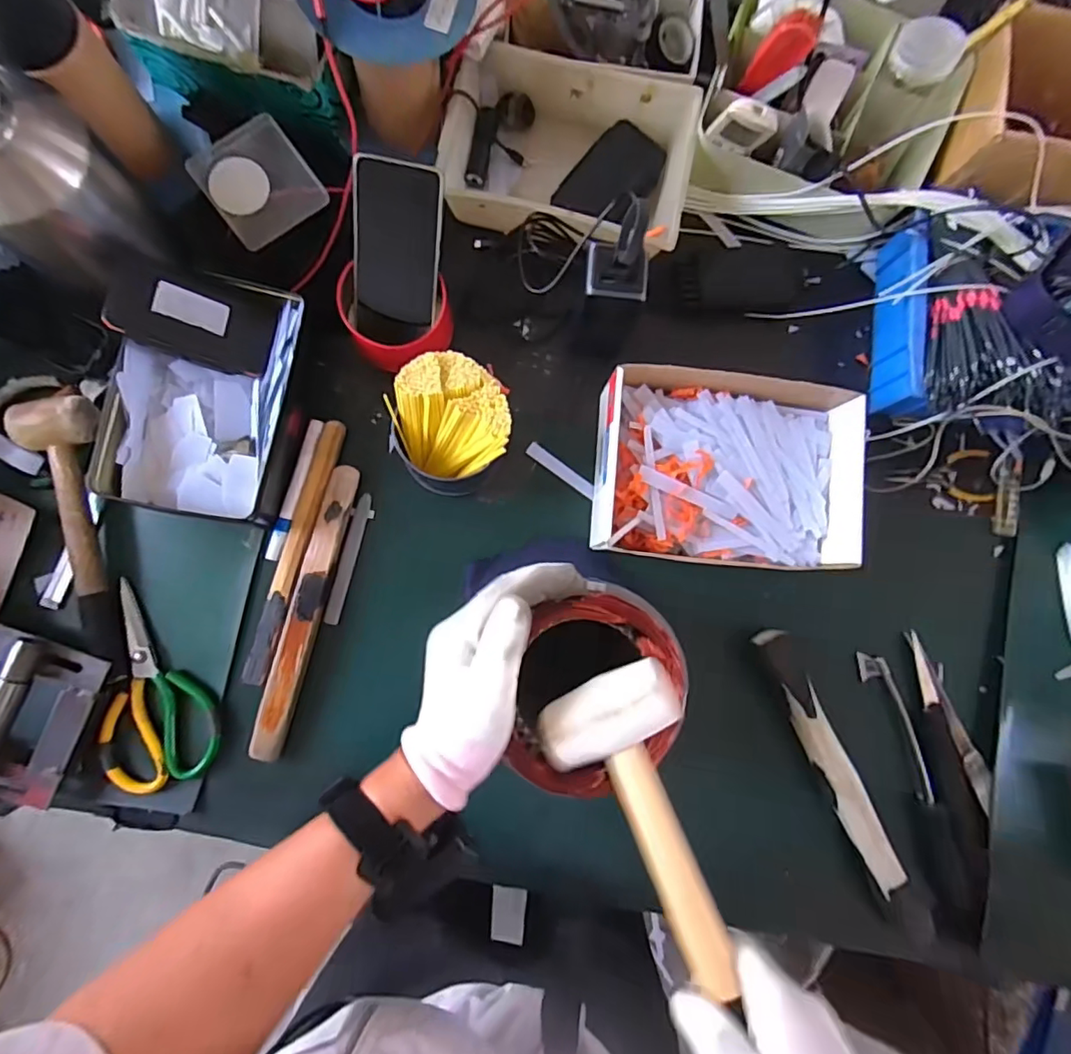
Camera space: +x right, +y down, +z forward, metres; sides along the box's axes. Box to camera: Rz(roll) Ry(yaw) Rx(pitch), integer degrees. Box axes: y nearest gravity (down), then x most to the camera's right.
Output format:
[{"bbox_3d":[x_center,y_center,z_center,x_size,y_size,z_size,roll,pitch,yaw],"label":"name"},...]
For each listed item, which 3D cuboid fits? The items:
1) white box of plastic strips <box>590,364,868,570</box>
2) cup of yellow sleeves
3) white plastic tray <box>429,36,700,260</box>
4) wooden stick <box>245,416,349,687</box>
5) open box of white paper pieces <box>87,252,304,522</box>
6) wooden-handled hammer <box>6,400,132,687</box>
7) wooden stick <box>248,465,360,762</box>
[{"bbox_3d":[0.187,-0.053,0.546,0.249,0.066,0.188,6,86,-5],"label":"white box of plastic strips"},{"bbox_3d":[-0.081,-0.092,0.518,0.102,0.097,0.103,0,85,-5],"label":"cup of yellow sleeves"},{"bbox_3d":[0.033,-0.385,0.580,0.246,0.061,0.185,15,84,-3],"label":"white plastic tray"},{"bbox_3d":[-0.230,0.021,0.528,0.023,0.015,0.255,16,84,-3],"label":"wooden stick"},{"bbox_3d":[-0.299,-0.120,0.498,0.146,0.068,0.215,11,84,-4],"label":"open box of white paper pieces"},{"bbox_3d":[-0.421,0.013,0.501,0.067,0.043,0.253,-6,86,-5],"label":"wooden-handled hammer"},{"bbox_3d":[-0.217,0.077,0.522,0.029,0.019,0.275,14,84,-3],"label":"wooden stick"}]

